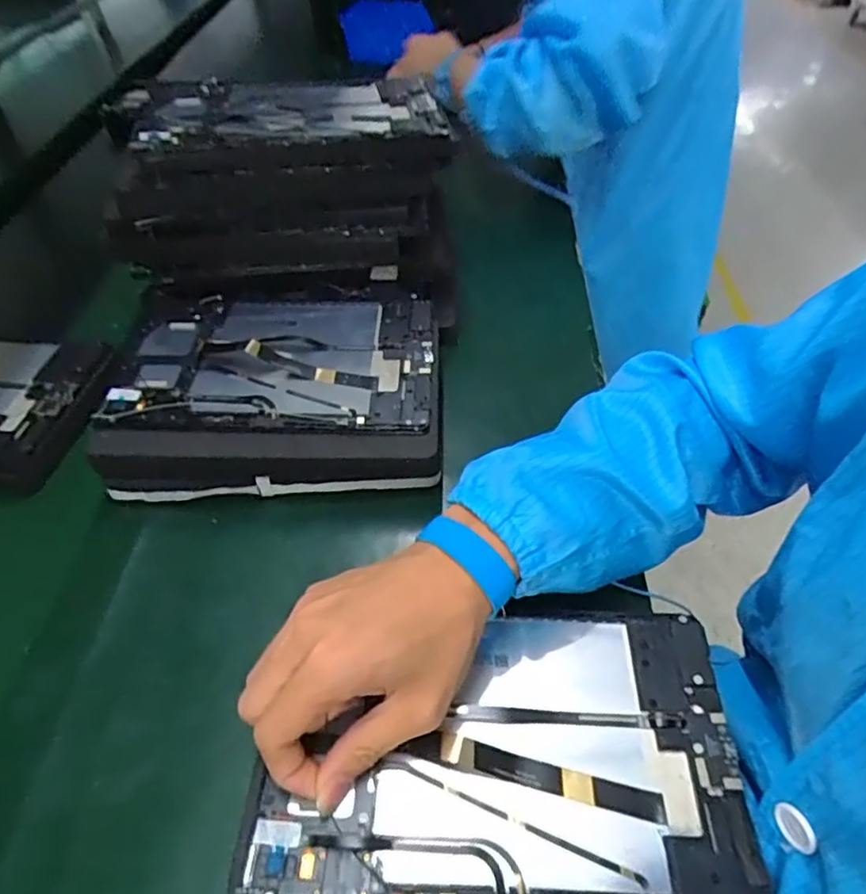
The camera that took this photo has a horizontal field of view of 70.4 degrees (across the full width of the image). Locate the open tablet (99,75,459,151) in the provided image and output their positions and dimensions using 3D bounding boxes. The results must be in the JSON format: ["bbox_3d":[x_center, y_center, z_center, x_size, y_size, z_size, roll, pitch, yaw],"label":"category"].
[{"bbox_3d":[-0.125,-0.278,0.504,0.260,0.019,0.131,-10,49,-9],"label":"open tablet"}]

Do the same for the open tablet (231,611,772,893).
[{"bbox_3d":[0.032,0.158,0.321,0.242,0.010,0.147,0,48,1],"label":"open tablet"}]

